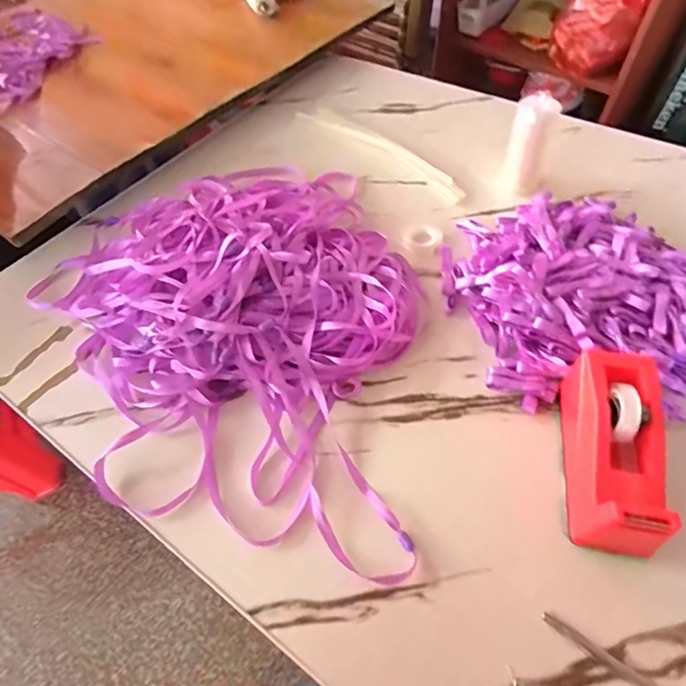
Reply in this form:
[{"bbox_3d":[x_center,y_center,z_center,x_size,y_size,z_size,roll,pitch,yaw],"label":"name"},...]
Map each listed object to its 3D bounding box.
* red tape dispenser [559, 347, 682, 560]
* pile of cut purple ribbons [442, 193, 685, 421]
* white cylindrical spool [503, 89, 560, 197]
[{"bbox_3d":[0.221,0.084,0.365,0.061,0.064,0.149,7,56,8],"label":"red tape dispenser"},{"bbox_3d":[0.262,-0.058,0.476,0.277,0.050,0.267,-2,56,2],"label":"pile of cut purple ribbons"},{"bbox_3d":[0.232,-0.246,0.571,0.045,0.108,0.040,16,58,14],"label":"white cylindrical spool"}]

